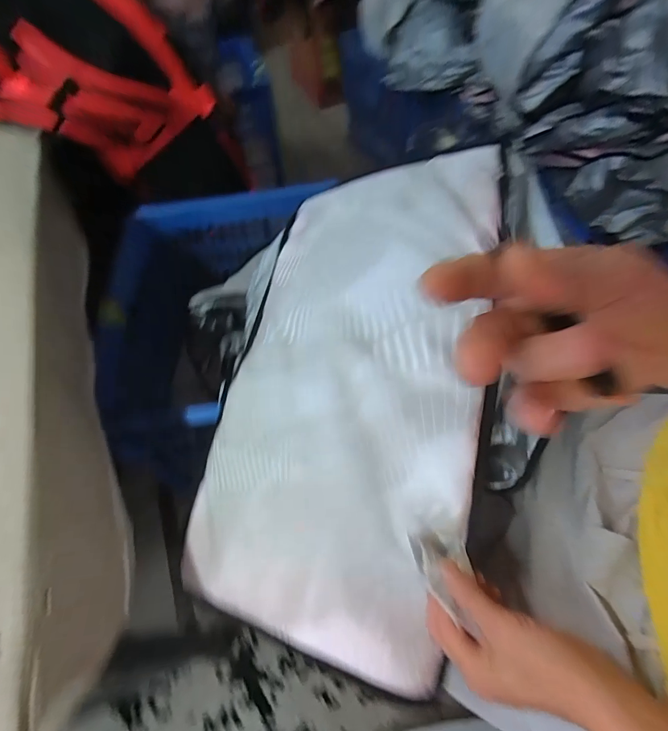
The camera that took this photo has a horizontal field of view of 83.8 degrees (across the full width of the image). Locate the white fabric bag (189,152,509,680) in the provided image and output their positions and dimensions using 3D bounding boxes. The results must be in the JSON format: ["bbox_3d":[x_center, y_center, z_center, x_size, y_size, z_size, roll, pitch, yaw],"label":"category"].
[{"bbox_3d":[0.010,0.016,0.451,0.322,0.056,0.565,6,75,22],"label":"white fabric bag"}]

